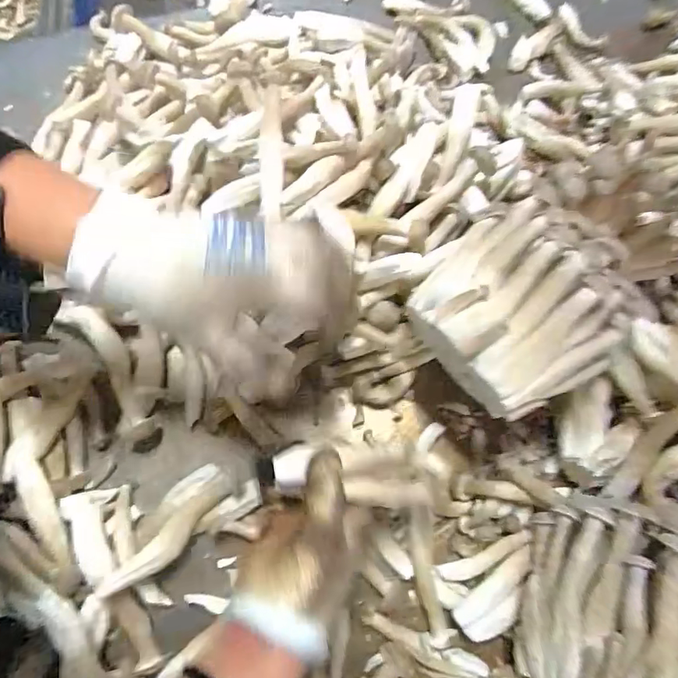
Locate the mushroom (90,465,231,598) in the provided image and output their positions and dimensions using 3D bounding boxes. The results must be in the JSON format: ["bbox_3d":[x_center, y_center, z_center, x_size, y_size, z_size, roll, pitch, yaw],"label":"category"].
[{"bbox_3d":[-0.136,0.152,0.402,0.039,0.029,0.119,36,62,10],"label":"mushroom"}]

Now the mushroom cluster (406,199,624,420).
[{"bbox_3d":[0.128,-0.023,0.350,0.128,0.070,0.128,-42,84,11],"label":"mushroom cluster"}]

